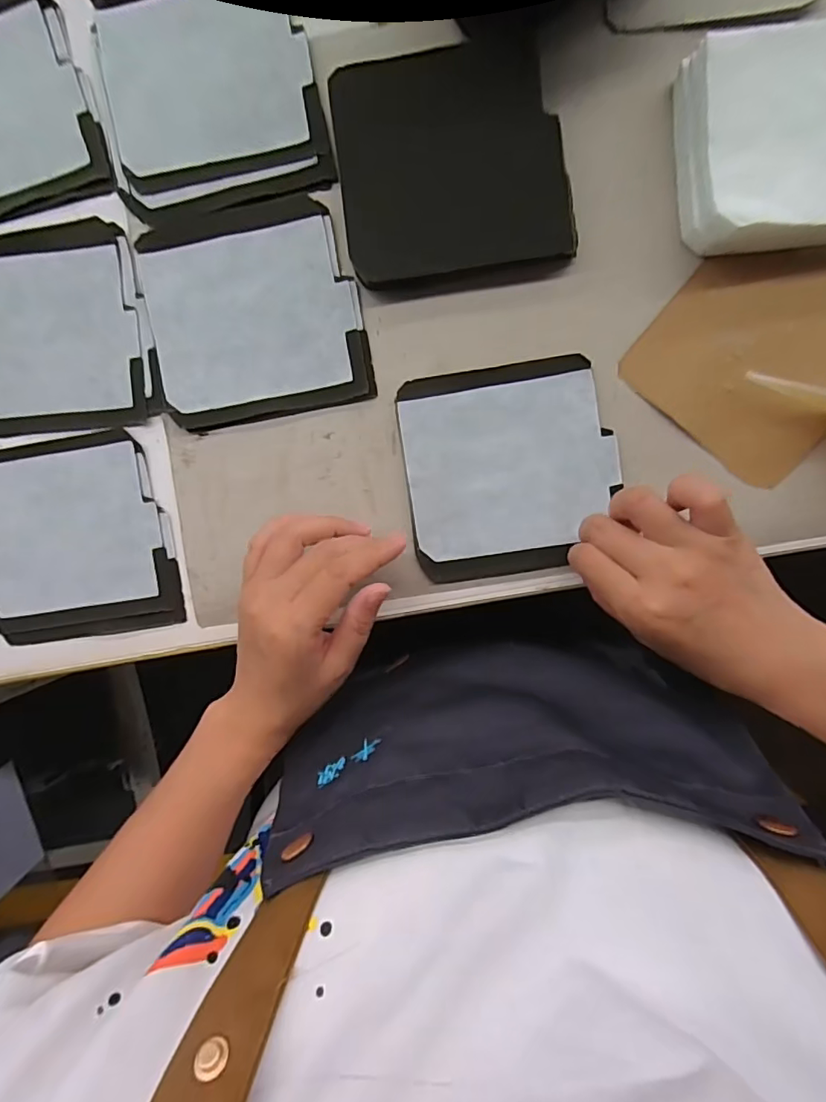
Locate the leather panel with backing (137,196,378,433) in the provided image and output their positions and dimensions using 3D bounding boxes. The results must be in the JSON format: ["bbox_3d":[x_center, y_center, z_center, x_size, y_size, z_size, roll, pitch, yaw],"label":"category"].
[{"bbox_3d":[-0.106,-0.158,0.347,0.139,0.004,0.136,-10,93,4],"label":"leather panel with backing"}]

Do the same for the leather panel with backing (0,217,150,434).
[{"bbox_3d":[-0.252,-0.151,0.355,0.133,0.004,0.134,-4,93,4],"label":"leather panel with backing"}]

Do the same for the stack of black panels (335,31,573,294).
[{"bbox_3d":[0.023,-0.238,0.320,0.133,0.015,0.134,-7,93,4],"label":"stack of black panels"}]

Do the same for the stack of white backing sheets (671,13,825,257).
[{"bbox_3d":[0.229,-0.234,0.302,0.135,0.042,0.115,-5,93,4],"label":"stack of white backing sheets"}]

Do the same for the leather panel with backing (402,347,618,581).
[{"bbox_3d":[0.063,-0.053,0.343,0.132,0.007,0.132,-7,93,4],"label":"leather panel with backing"}]

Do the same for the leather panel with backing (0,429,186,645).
[{"bbox_3d":[-0.236,-0.009,0.365,0.138,0.009,0.137,-9,93,4],"label":"leather panel with backing"}]

